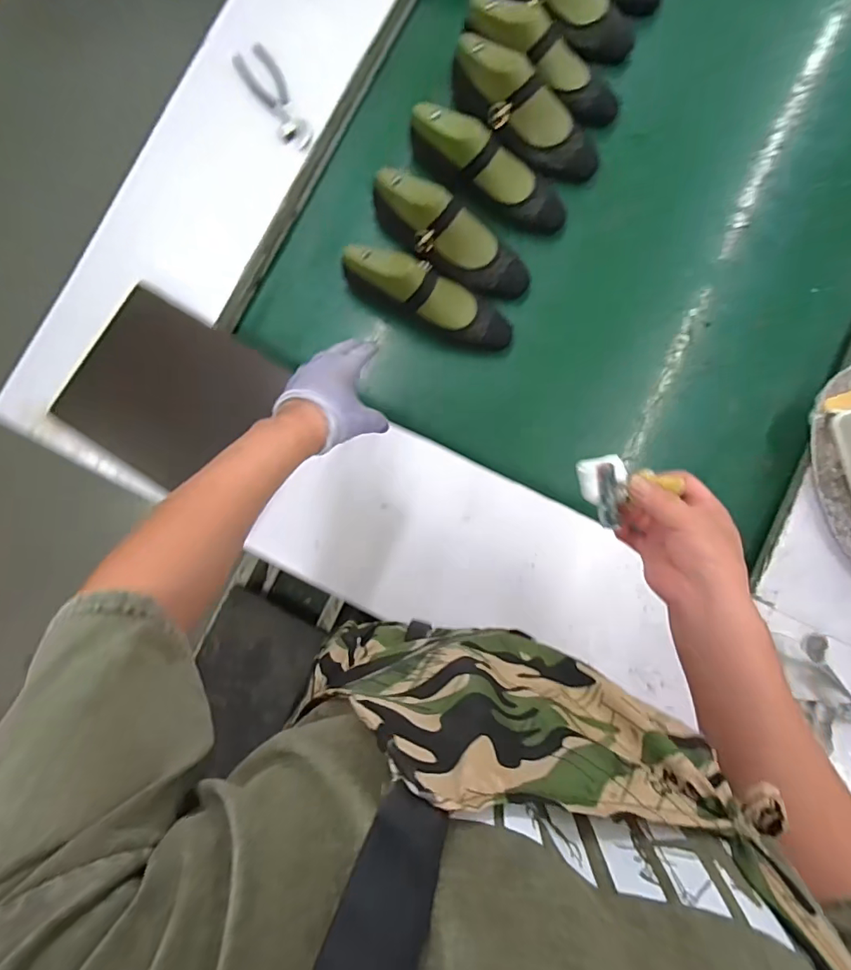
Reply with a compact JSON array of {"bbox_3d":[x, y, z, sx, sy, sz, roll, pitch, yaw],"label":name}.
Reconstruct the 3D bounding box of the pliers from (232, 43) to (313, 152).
[{"bbox_3d":[-0.232,-0.600,0.756,0.055,0.013,0.203,-30,83,-1],"label":"pliers"}]

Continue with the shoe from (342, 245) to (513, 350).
[{"bbox_3d":[0.008,-0.280,0.726,0.269,0.090,0.088,24,85,-7],"label":"shoe"}]

